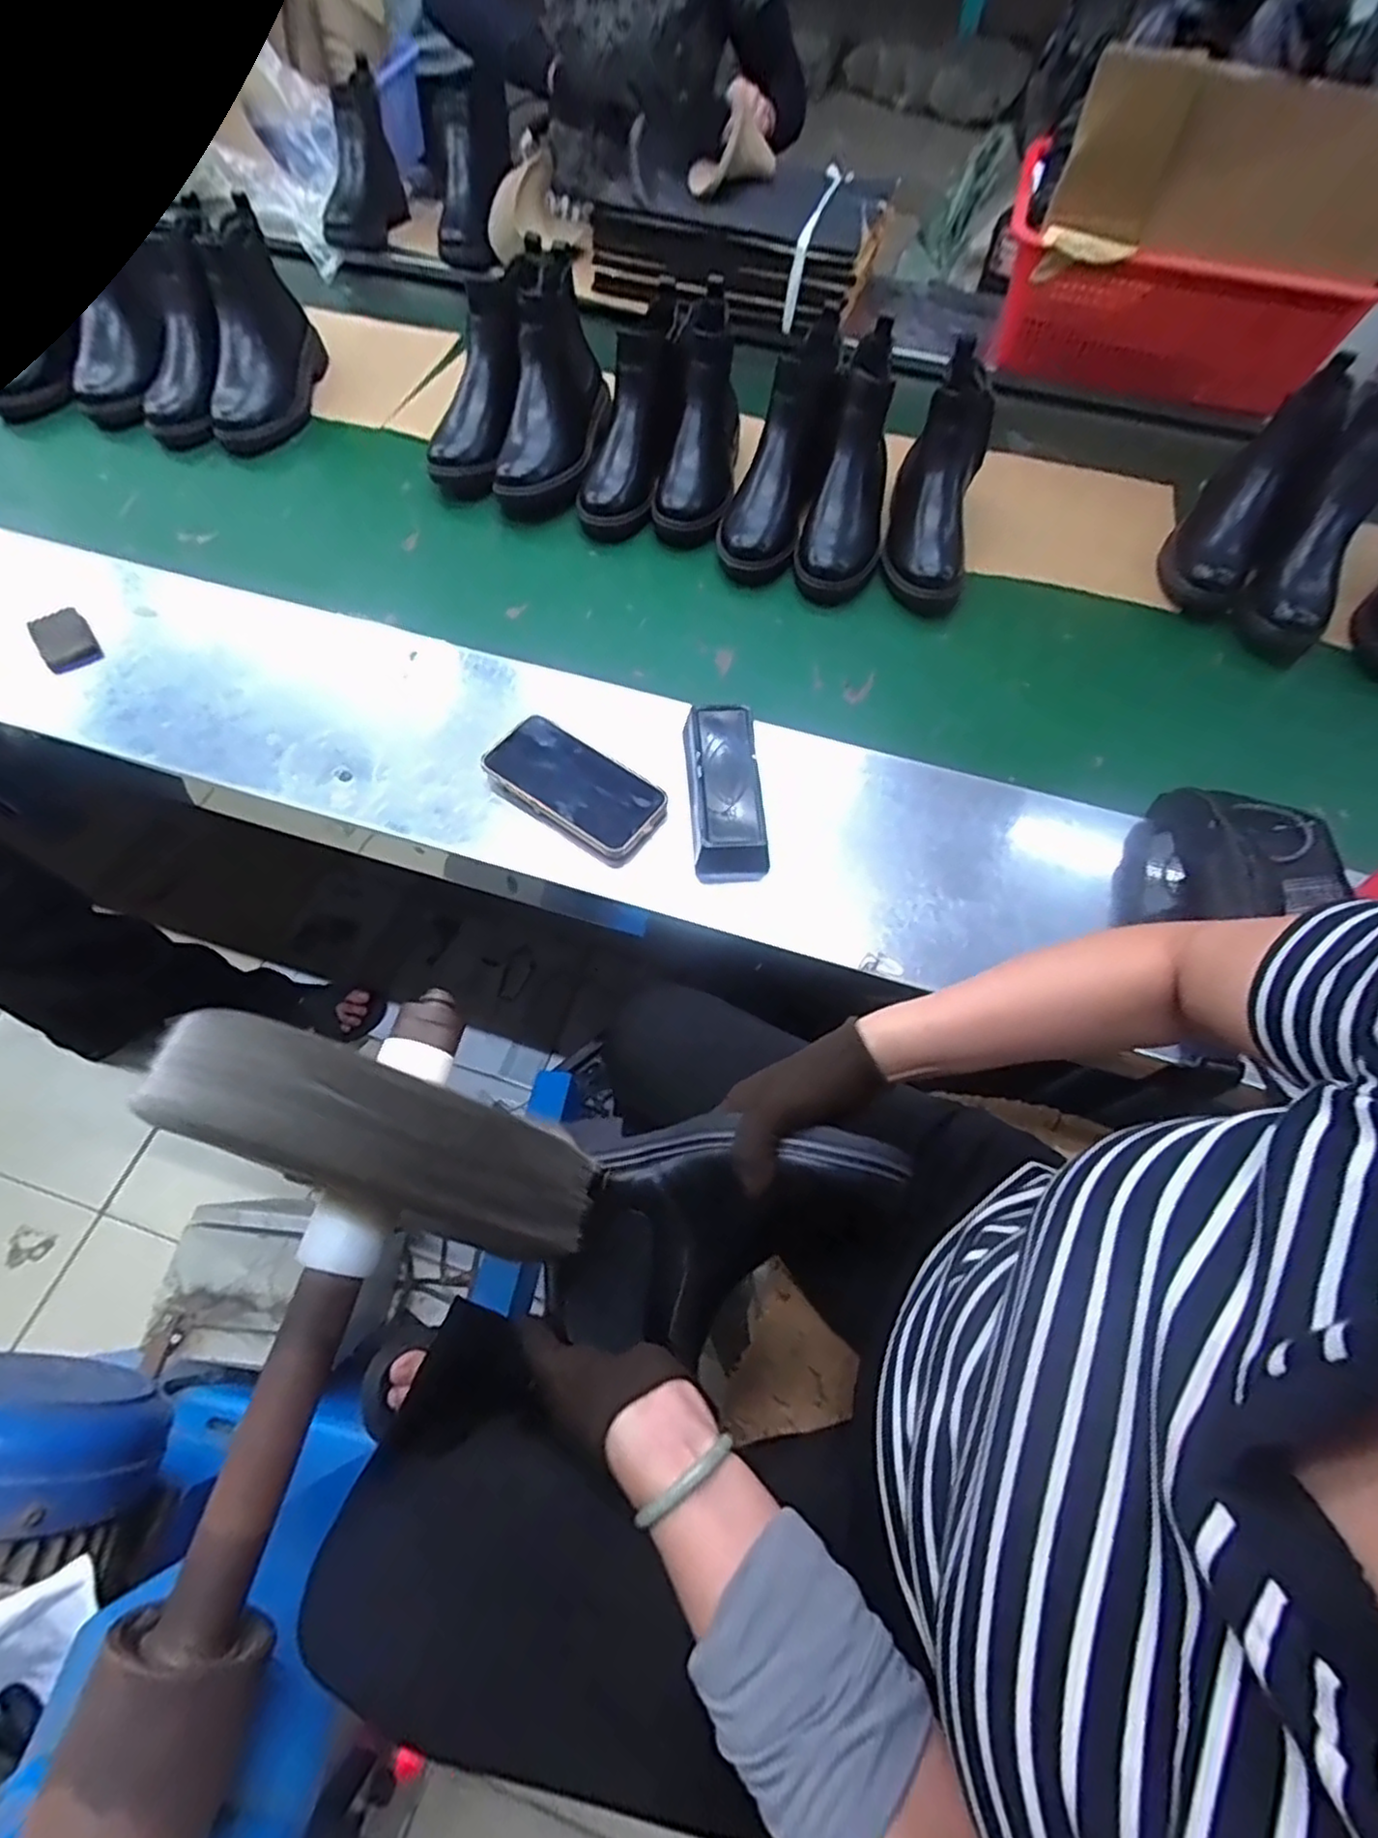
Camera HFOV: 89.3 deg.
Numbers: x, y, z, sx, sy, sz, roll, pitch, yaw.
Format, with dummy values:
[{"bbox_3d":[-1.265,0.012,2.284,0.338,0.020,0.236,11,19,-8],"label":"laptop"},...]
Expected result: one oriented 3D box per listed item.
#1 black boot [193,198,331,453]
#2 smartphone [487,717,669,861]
[{"bbox_3d":[-0.554,-0.729,0.864,0.102,0.139,0.251,-4,61,-5],"label":"black boot"},{"bbox_3d":[-0.101,-0.117,0.623,0.158,0.018,0.080,34,68,11],"label":"smartphone"}]

